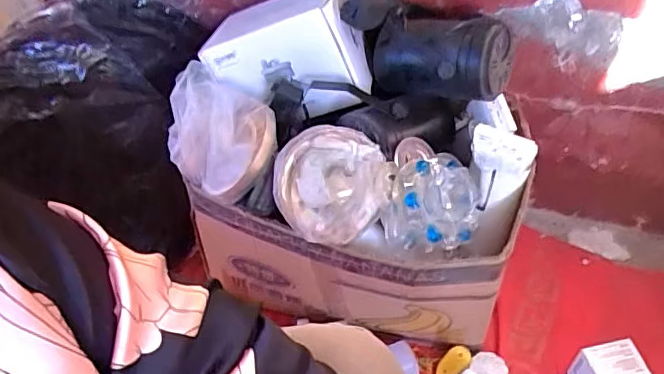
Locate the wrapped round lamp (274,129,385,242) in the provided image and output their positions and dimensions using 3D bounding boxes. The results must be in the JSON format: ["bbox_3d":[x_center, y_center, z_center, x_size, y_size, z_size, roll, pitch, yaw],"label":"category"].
[{"bbox_3d":[-0.002,-0.003,0.674,0.126,0.083,0.107,-32,54,-21],"label":"wrapped round lamp"}]

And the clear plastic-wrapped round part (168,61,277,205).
[{"bbox_3d":[-0.140,-0.065,0.704,0.128,0.133,0.130,-2,49,2],"label":"clear plastic-wrapped round part"}]

